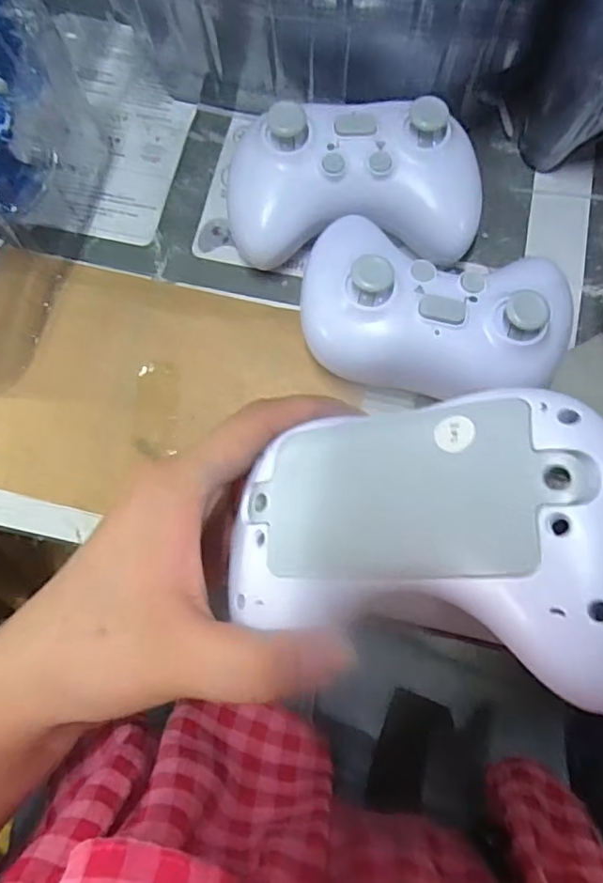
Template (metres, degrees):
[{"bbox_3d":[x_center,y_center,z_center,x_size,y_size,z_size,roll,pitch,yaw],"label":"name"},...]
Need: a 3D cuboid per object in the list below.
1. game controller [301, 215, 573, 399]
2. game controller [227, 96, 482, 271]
[{"bbox_3d":[0.052,-0.052,0.236,0.111,0.054,0.073,19,76,6],"label":"game controller"},{"bbox_3d":[0.024,-0.111,0.254,0.108,0.050,0.058,1,75,1],"label":"game controller"}]

